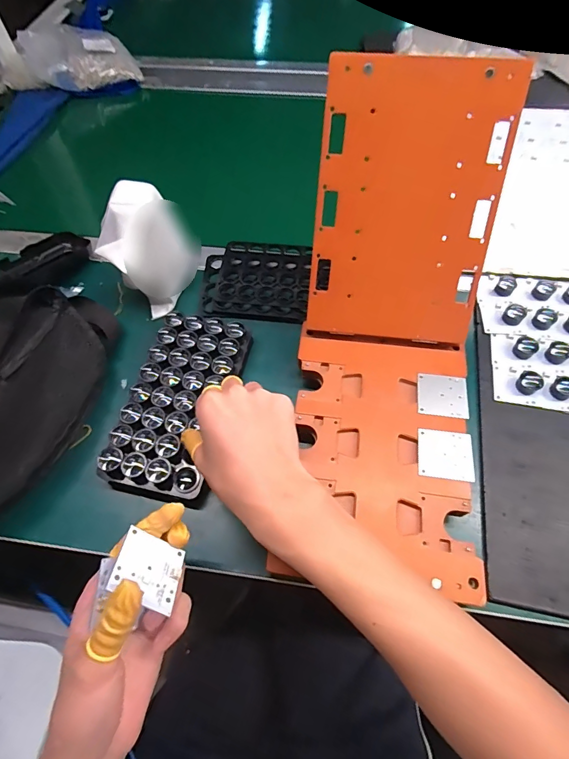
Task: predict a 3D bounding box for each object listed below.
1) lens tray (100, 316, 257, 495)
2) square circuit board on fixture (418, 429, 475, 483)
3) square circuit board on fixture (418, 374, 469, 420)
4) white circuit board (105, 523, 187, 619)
[{"bbox_3d":[-0.105,0.019,0.407,0.094,0.030,0.188,11,62,8],"label":"lens tray"},{"bbox_3d":[0.145,0.067,0.356,0.047,0.004,0.044,7,62,5],"label":"square circuit board on fixture"},{"bbox_3d":[0.154,0.015,0.386,0.047,0.004,0.043,7,62,5],"label":"square circuit board on fixture"},{"bbox_3d":[-0.087,0.123,0.259,0.043,0.004,0.041,35,25,-18],"label":"white circuit board"}]

